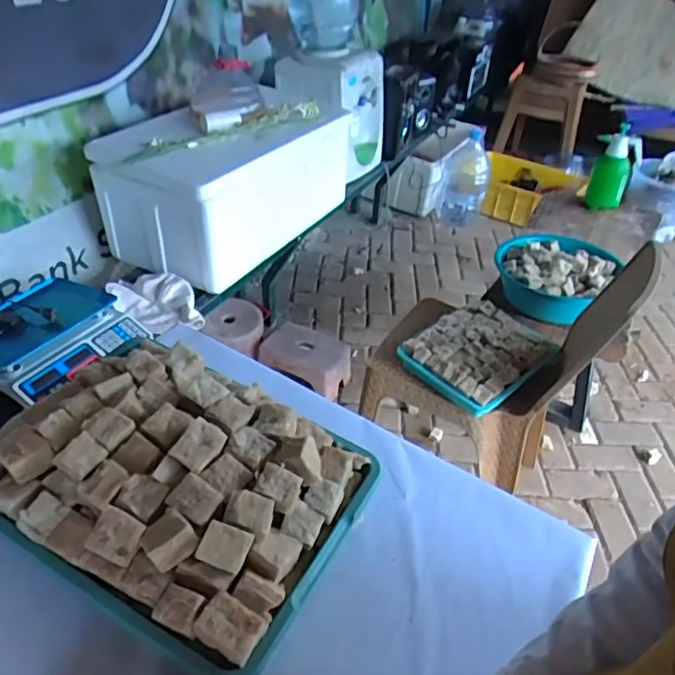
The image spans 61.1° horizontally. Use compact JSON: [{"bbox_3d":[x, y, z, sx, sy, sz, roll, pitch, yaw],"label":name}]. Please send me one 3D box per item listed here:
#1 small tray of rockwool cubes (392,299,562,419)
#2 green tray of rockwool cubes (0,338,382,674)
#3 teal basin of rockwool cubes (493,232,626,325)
[{"bbox_3d":[0.356,0.035,1.408,0.338,0.073,0.261,-28,48,-33],"label":"small tray of rockwool cubes"},{"bbox_3d":[-0.157,0.124,0.558,0.333,0.079,0.260,20,42,20],"label":"green tray of rockwool cubes"},{"bbox_3d":[0.616,-0.182,1.644,0.322,0.114,0.395,25,44,25],"label":"teal basin of rockwool cubes"}]

